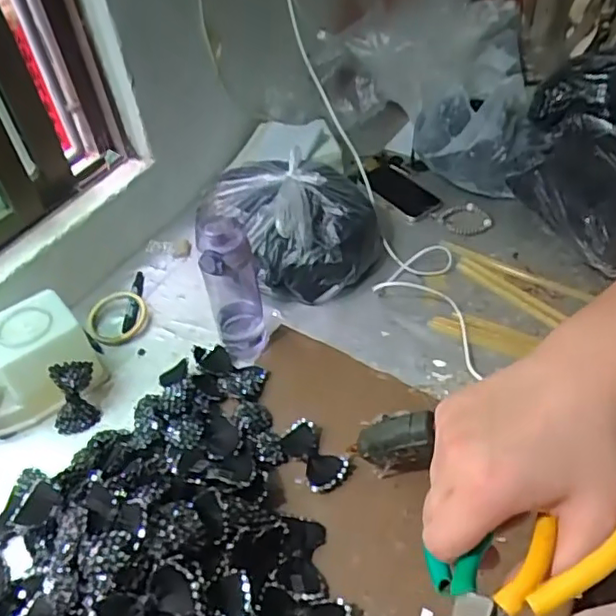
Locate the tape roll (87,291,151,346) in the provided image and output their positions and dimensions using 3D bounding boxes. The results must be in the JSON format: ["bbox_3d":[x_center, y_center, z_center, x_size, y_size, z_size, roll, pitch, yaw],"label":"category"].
[{"bbox_3d":[-0.292,0.012,0.923,0.093,0.018,0.099,-3,46,3],"label":"tape roll"}]

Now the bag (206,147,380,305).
[{"bbox_3d":[-0.030,-0.130,0.957,0.282,0.142,0.212,-1,46,5],"label":"bag"}]

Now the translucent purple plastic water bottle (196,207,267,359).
[{"bbox_3d":[-0.101,-0.024,0.814,0.066,0.224,0.072,-13,47,-6],"label":"translucent purple plastic water bottle"}]

